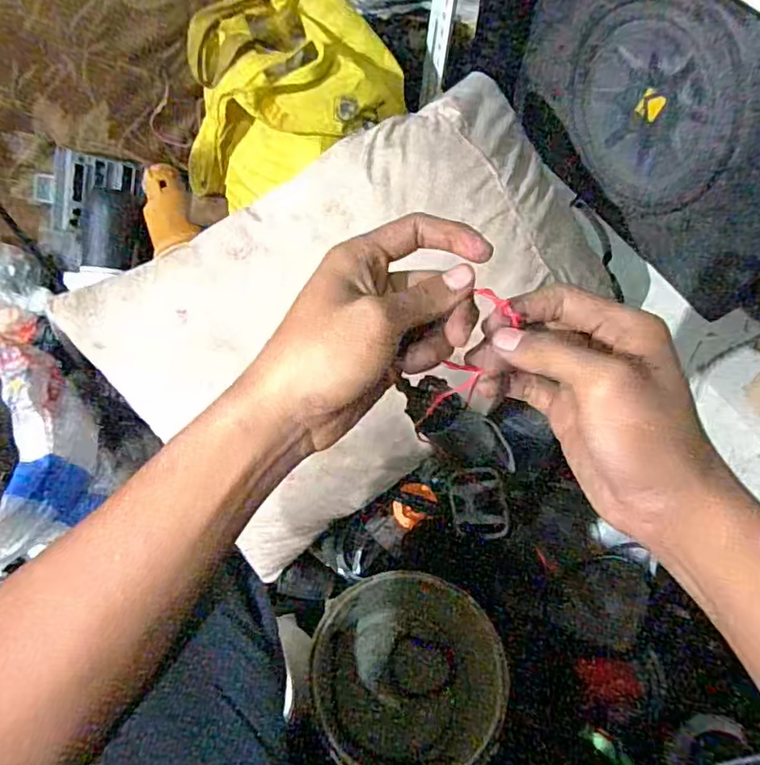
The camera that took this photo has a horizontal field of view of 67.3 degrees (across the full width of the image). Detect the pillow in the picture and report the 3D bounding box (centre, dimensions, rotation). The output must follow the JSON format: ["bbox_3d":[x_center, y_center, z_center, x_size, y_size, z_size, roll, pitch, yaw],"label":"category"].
[{"bbox_3d":[-0.014,-0.087,0.638,0.550,0.108,0.367,-37,97,-1],"label":"pillow"}]

